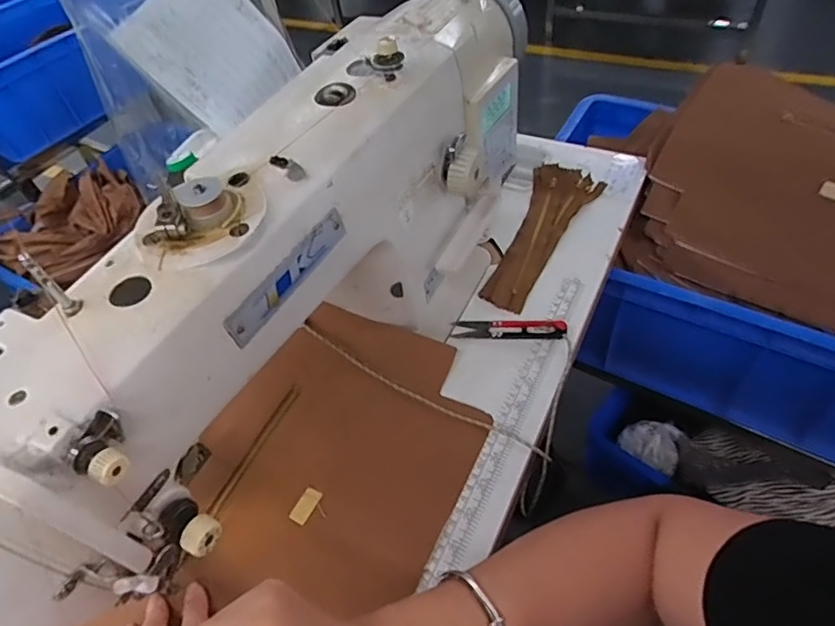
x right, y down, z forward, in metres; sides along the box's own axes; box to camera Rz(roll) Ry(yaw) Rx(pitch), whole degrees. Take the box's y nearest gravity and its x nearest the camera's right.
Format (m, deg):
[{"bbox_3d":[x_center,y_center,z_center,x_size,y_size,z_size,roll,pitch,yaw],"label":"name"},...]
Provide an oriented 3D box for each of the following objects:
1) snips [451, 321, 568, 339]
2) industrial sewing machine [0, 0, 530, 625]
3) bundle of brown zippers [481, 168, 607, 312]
[{"bbox_3d":[0.086,0.013,0.519,0.103,0.012,0.022,2,54,7],"label":"snips"},{"bbox_3d":[-0.071,-0.047,0.418,0.138,0.226,0.545,22,58,20],"label":"industrial sewing machine"},{"bbox_3d":[0.131,-0.088,0.592,0.071,0.013,0.211,22,59,20],"label":"bundle of brown zippers"}]

